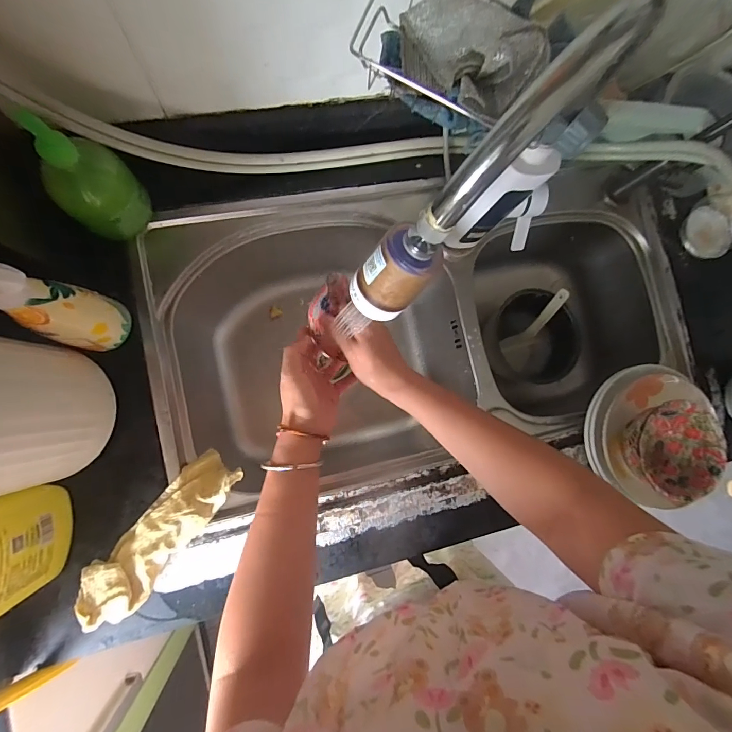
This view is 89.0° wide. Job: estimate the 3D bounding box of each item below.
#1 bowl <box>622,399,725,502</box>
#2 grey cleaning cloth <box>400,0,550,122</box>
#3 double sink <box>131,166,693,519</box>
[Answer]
[{"bbox_3d":[0.386,0.107,0.479,0.112,0.051,0.113,1,85,-9],"label":"bowl"},{"bbox_3d":[0.074,-0.262,0.305,0.072,0.048,0.134,-33,65,-10],"label":"grey cleaning cloth"},{"bbox_3d":[0.093,-0.052,0.634,0.774,0.230,0.418,-8,86,-9],"label":"double sink"}]

